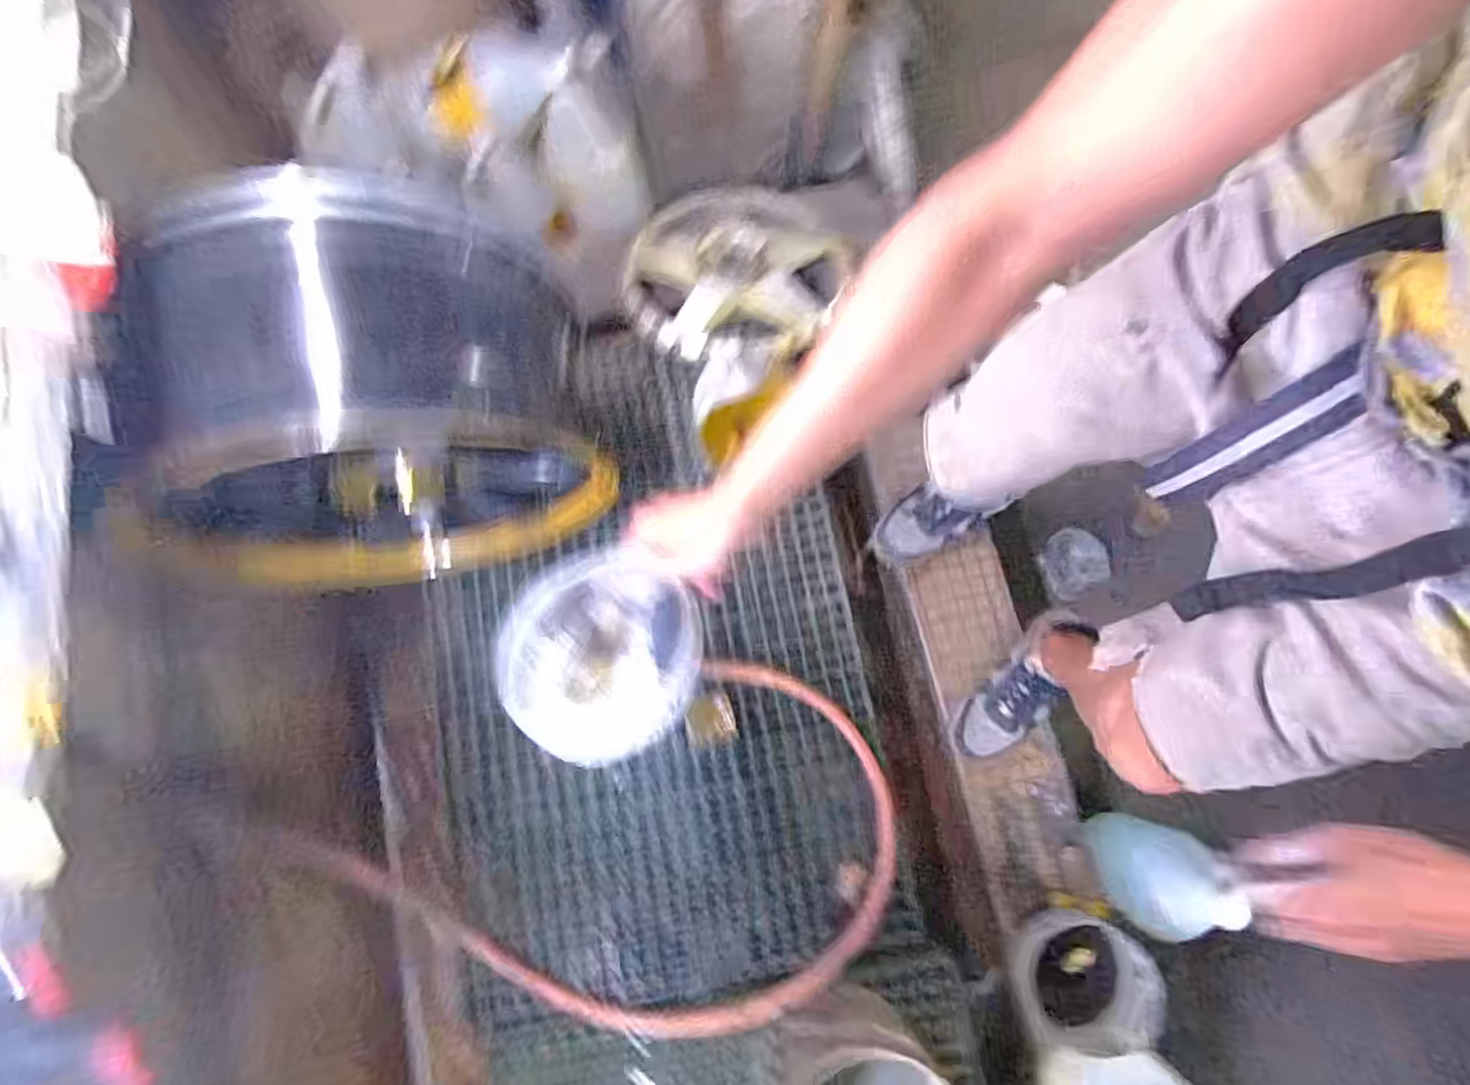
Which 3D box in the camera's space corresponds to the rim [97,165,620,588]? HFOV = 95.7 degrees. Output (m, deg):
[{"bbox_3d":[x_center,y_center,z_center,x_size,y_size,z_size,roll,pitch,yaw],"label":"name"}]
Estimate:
[{"bbox_3d":[-0.431,-0.122,0.746,0.485,0.495,0.228,-16,77,-5],"label":"rim"}]

